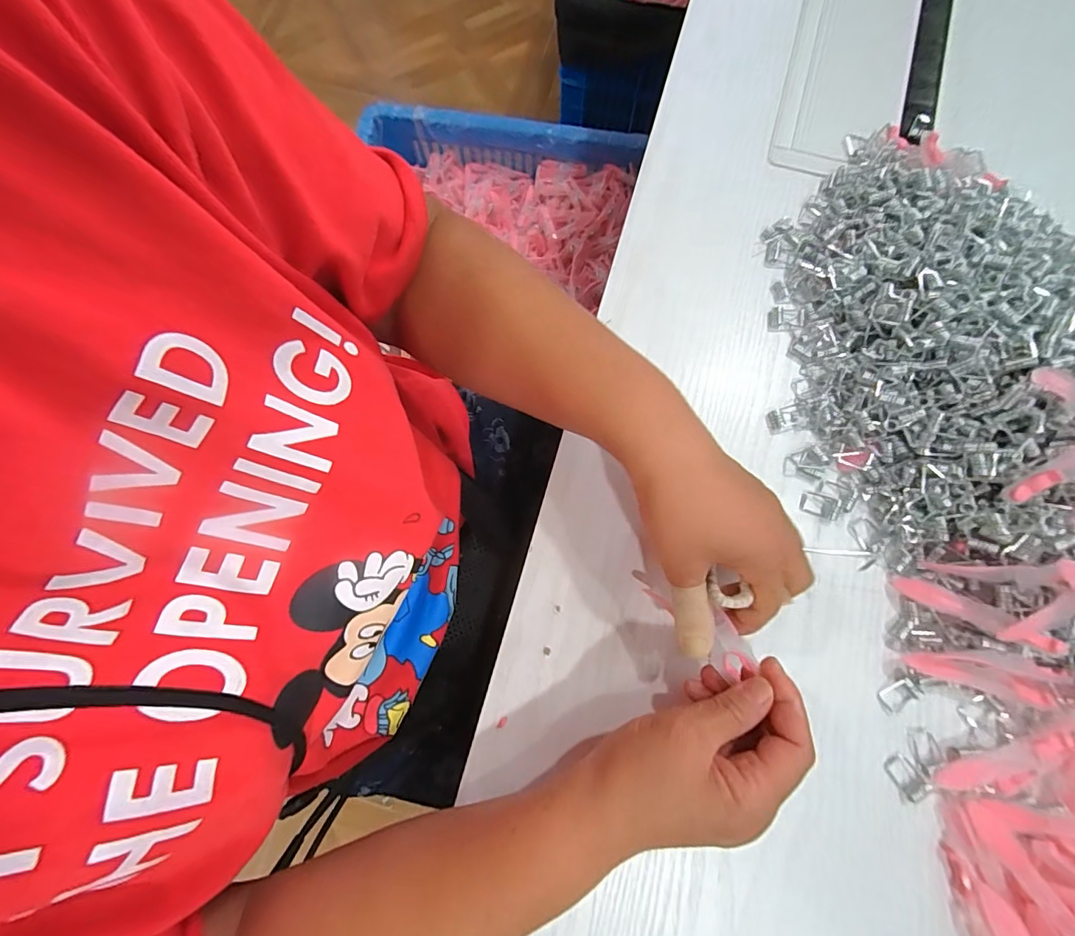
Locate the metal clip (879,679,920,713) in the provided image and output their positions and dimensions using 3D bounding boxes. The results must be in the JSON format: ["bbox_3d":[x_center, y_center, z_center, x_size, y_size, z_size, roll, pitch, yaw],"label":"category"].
[{"bbox_3d":[0.222,0.140,0.291,0.020,0.006,0.013,-33,80,-6],"label":"metal clip"}]

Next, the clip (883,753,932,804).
[{"bbox_3d":[0.219,0.184,0.280,0.015,0.005,0.025,-34,80,-6],"label":"clip"}]

